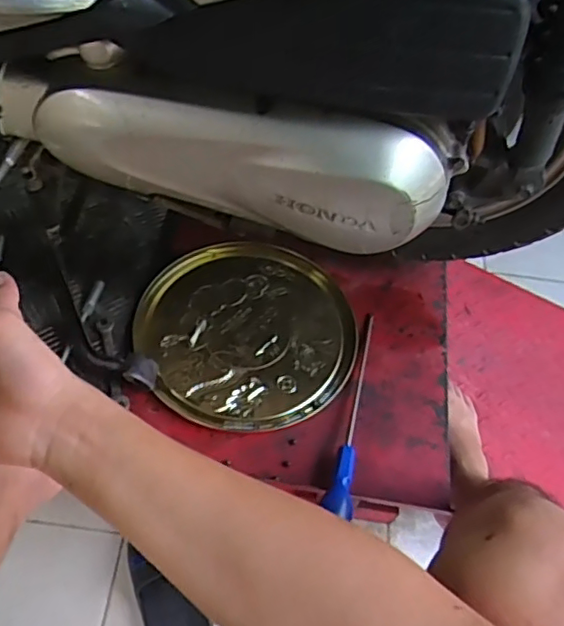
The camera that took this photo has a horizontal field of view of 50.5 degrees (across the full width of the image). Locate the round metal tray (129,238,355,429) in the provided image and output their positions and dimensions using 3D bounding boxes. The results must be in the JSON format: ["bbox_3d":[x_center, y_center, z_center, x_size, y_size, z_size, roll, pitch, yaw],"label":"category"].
[{"bbox_3d":[-0.044,0.020,0.724,0.256,0.016,0.248,2,57,-3],"label":"round metal tray"}]

